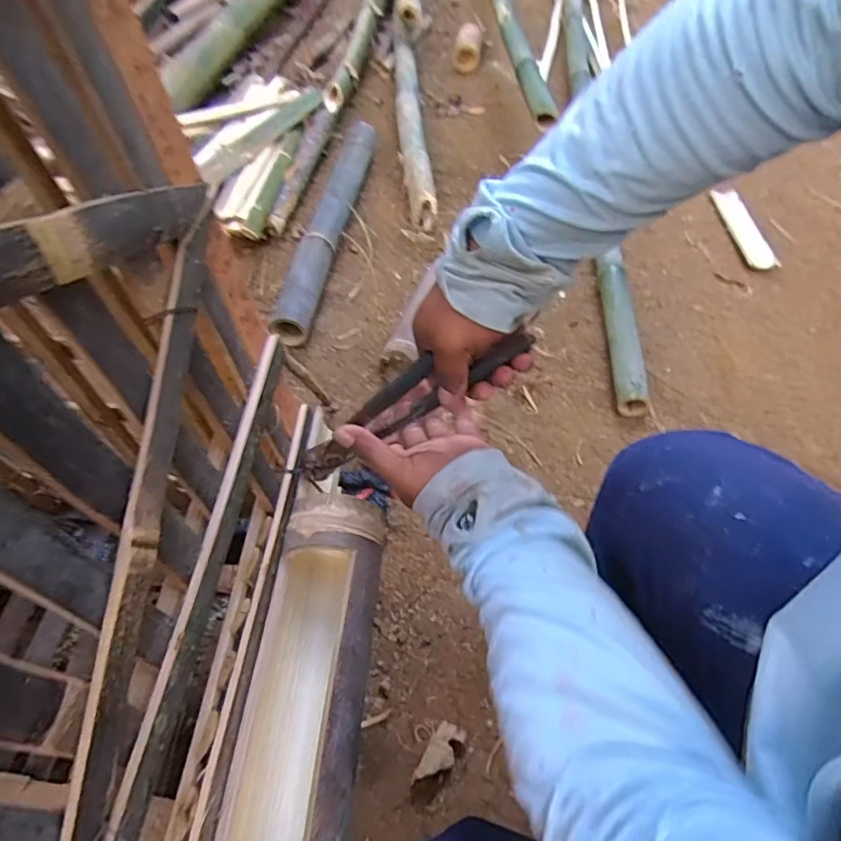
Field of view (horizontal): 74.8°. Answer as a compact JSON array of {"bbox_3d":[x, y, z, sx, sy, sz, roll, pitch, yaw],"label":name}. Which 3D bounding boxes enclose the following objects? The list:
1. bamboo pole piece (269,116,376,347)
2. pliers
[{"bbox_3d":[-0.233,-0.557,1.448,0.096,0.070,0.967,3,50,5],"label":"bamboo pole piece"},{"bbox_3d":[-0.015,-0.013,0.444,0.218,0.060,0.014,-37,49,20],"label":"pliers"}]

